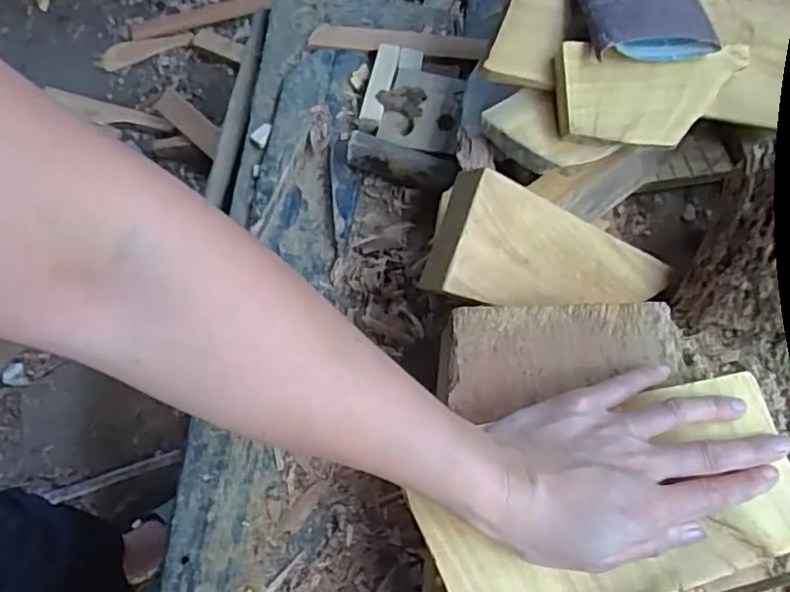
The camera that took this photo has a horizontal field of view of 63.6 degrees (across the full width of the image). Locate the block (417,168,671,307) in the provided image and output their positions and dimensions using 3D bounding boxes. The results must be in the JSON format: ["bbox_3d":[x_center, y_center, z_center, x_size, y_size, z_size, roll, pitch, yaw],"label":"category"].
[{"bbox_3d":[0.130,-0.022,0.514,0.232,0.039,0.094,17,86,-27],"label":"block"}]

